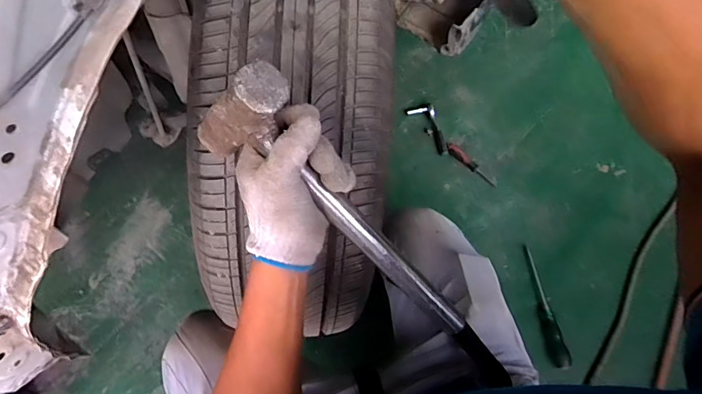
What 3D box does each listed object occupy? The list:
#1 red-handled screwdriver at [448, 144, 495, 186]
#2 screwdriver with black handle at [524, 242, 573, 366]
[{"bbox_3d":[0.289,-0.078,1.088,0.029,0.023,0.147,-41,75,-16],"label":"red-handled screwdriver"},{"bbox_3d":[0.409,0.225,0.954,0.034,0.032,0.255,-5,69,-4],"label":"screwdriver with black handle"}]

